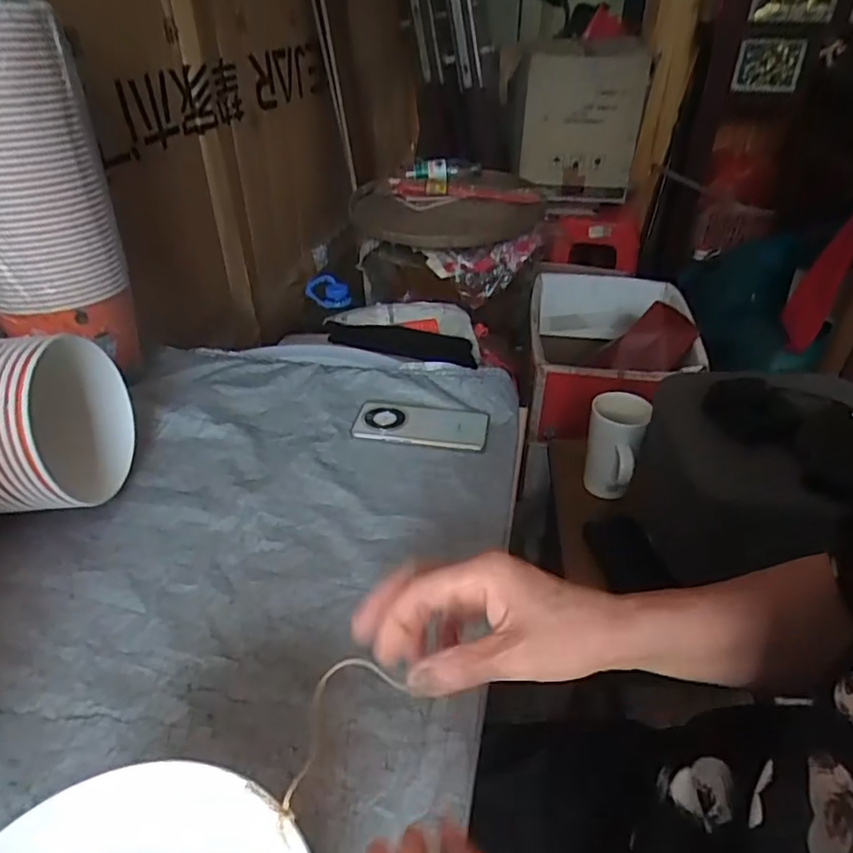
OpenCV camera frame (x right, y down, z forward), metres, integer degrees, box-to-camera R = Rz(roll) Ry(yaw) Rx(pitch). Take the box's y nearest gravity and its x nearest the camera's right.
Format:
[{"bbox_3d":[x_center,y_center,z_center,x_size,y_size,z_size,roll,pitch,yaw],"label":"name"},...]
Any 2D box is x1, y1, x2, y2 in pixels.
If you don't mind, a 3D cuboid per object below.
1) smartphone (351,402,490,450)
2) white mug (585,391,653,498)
[{"bbox_3d":[-0.006,-0.006,0.740,0.161,0.007,0.082,5,35,6],"label":"smartphone"},{"bbox_3d":[0.274,0.035,0.880,0.076,0.144,0.094,14,38,20],"label":"white mug"}]

